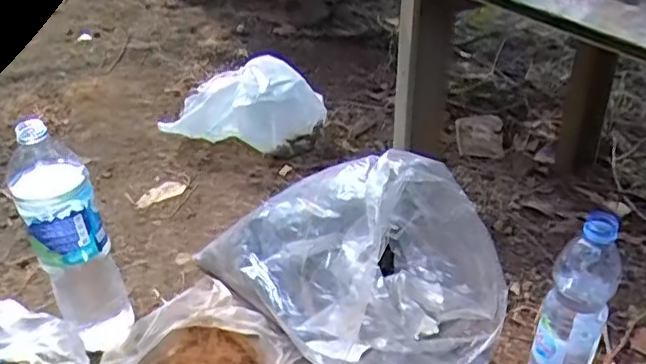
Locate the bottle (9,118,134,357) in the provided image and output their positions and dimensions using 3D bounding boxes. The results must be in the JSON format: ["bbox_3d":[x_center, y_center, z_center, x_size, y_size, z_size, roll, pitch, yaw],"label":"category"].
[{"bbox_3d":[-0.299,0.081,0.753,0.069,0.307,0.081,20,37,29],"label":"bottle"}]

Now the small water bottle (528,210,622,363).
[{"bbox_3d":[0.285,0.141,0.701,0.061,0.223,0.056,0,32,0],"label":"small water bottle"}]

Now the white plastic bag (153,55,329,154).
[{"bbox_3d":[-0.155,-0.162,1.255,0.313,0.128,0.138,6,32,10],"label":"white plastic bag"}]

